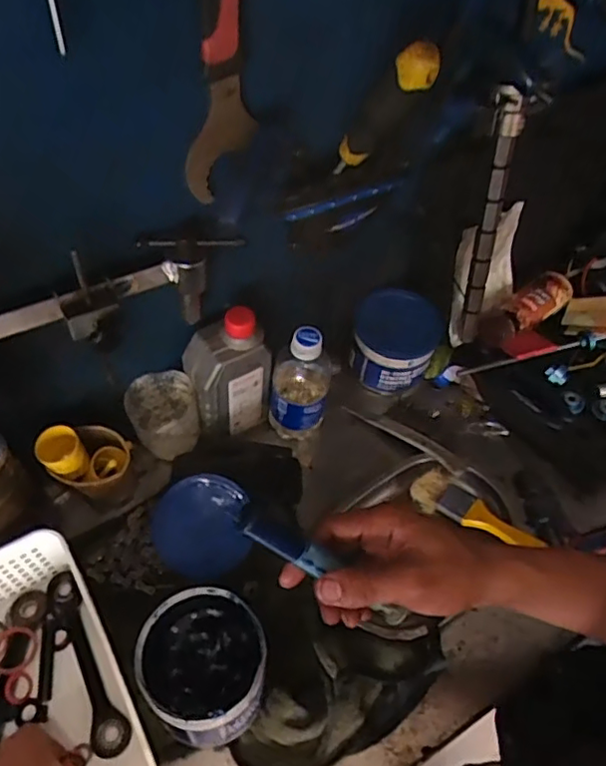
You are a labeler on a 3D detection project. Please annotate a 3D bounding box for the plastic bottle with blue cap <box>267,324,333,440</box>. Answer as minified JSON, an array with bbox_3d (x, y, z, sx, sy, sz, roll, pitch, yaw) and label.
[{"bbox_3d":[-0.004,-0.001,0.645,0.061,0.156,0.054,9,53,3],"label":"plastic bottle with blue cap"}]

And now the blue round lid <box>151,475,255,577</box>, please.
[{"bbox_3d":[-0.100,0.145,0.595,0.096,0.028,0.097,0,92,-1],"label":"blue round lid"}]

